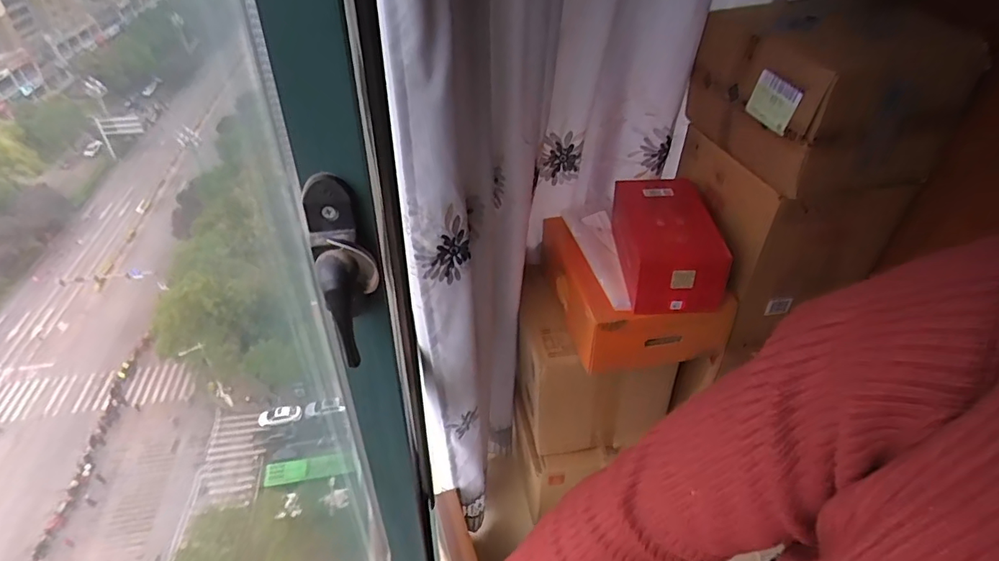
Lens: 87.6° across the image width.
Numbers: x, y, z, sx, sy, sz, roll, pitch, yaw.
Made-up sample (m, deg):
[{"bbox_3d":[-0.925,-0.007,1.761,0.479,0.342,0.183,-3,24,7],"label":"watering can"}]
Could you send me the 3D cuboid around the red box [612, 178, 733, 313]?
[{"bbox_3d":[0.328,-0.078,1.018,0.168,0.122,0.285,2,38,0],"label":"red box"}]

